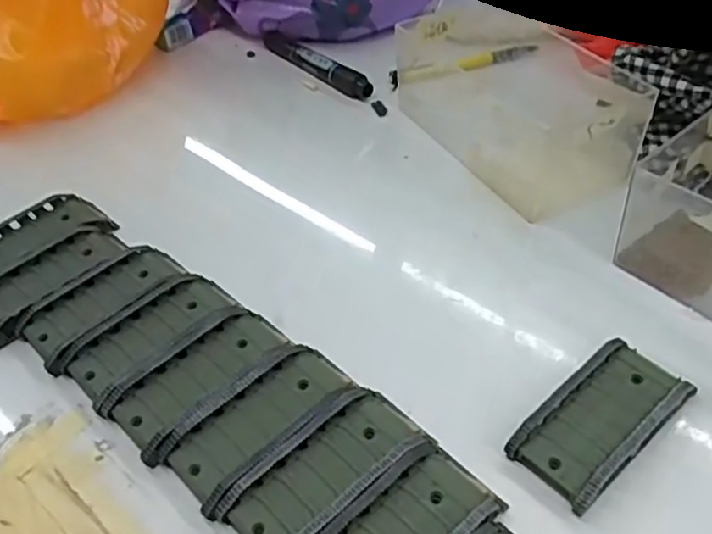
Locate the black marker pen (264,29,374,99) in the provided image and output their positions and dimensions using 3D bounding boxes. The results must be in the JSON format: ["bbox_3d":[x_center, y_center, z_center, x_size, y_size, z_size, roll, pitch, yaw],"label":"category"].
[{"bbox_3d":[-0.035,-0.178,0.597,0.022,0.020,0.139,-34,51,-27],"label":"black marker pen"}]

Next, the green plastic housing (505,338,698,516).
[{"bbox_3d":[0.118,0.073,0.323,0.089,0.019,0.046,-32,50,-26],"label":"green plastic housing"}]

